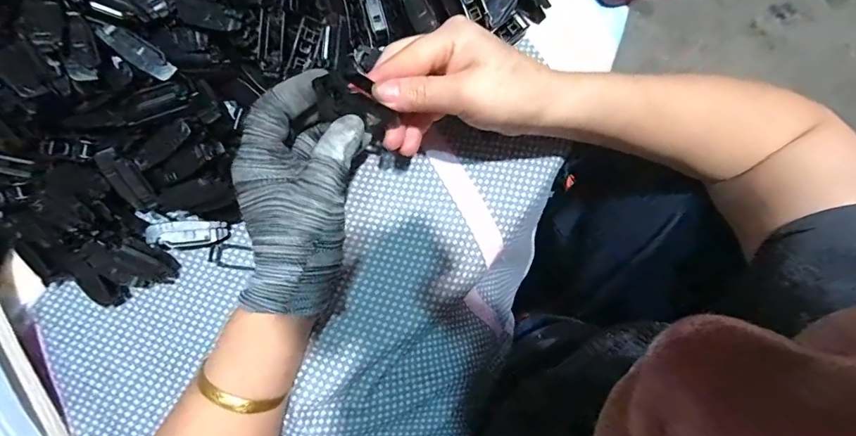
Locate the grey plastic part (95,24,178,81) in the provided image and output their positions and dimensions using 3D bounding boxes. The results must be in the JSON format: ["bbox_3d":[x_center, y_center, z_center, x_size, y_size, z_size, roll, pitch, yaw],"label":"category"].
[{"bbox_3d":[-0.185,-0.106,0.253,0.047,0.006,0.017,35,81,-13],"label":"grey plastic part"}]

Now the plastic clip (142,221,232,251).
[{"bbox_3d":[-0.167,0.011,0.278,0.049,0.006,0.018,-4,79,-23],"label":"plastic clip"}]

